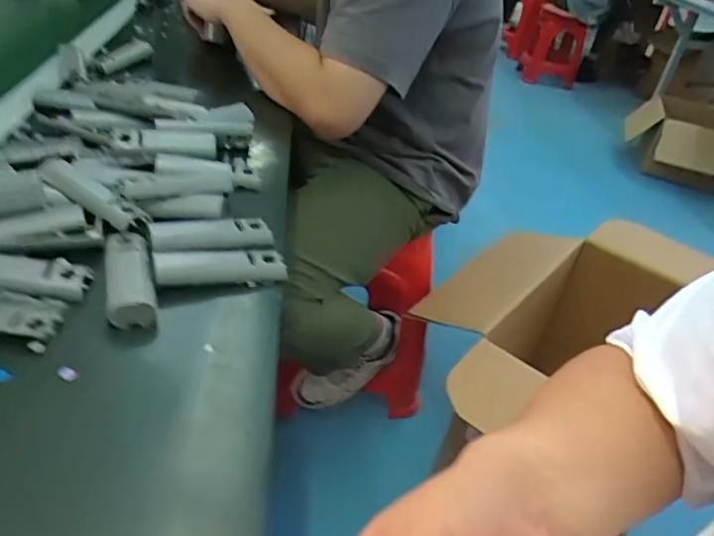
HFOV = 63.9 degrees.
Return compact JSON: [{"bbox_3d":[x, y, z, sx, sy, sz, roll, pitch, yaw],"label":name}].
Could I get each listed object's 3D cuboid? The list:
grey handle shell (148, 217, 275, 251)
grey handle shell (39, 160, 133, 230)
[{"bbox_3d":[-0.124,-0.029,0.496,0.101,0.025,0.022,-9,39,-23],"label":"grey handle shell"},{"bbox_3d":[-0.237,-0.064,0.501,0.111,0.020,0.030,28,39,25],"label":"grey handle shell"}]

